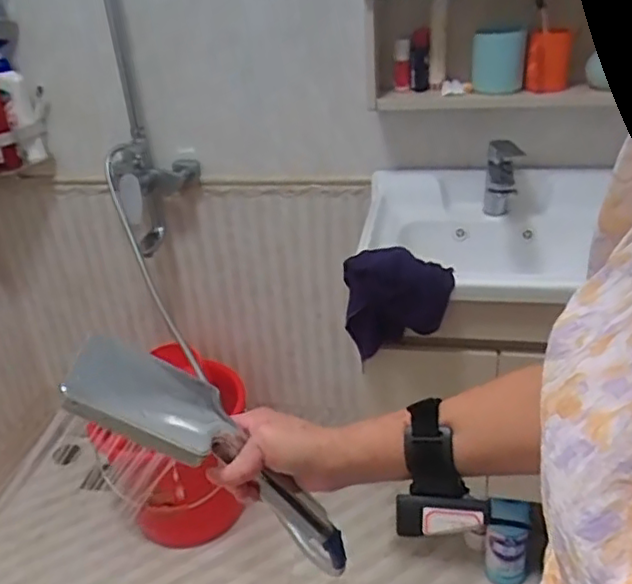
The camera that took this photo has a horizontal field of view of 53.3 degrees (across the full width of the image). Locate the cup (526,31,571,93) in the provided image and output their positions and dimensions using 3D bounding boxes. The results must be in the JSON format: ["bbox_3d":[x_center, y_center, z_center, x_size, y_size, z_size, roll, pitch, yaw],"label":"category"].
[{"bbox_3d":[0.383,-0.380,1.041,0.065,0.100,0.065,5,31,17],"label":"cup"}]

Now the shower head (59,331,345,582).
[{"bbox_3d":[-0.071,0.150,0.540,0.062,0.315,0.091,-38,25,17],"label":"shower head"}]

